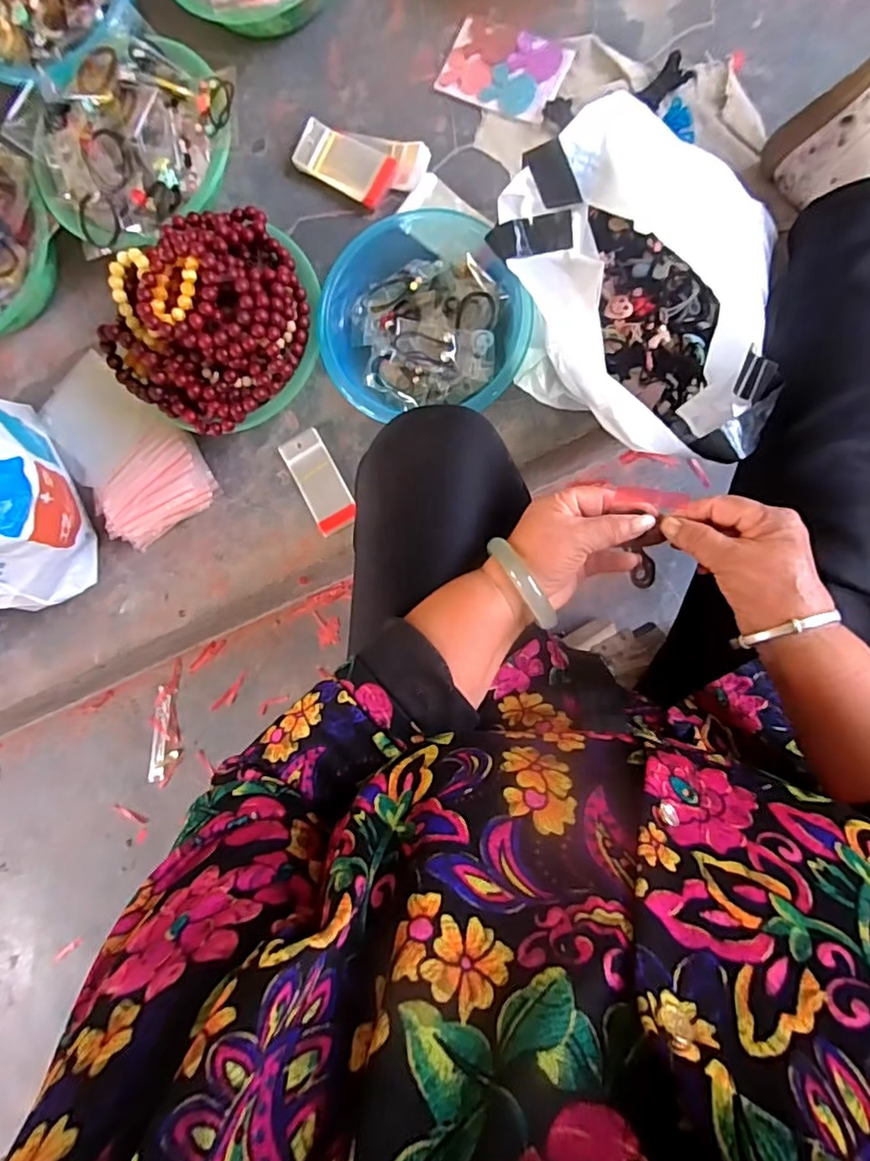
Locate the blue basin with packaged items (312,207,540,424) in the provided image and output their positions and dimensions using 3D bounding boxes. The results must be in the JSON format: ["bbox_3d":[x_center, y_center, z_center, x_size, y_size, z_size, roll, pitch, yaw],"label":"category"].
[{"bbox_3d":[-0.009,-0.301,0.638,0.215,0.069,0.232,-2,88,9],"label":"blue basin with packaged items"}]

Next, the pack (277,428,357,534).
[{"bbox_3d":[-0.138,-0.119,0.691,0.052,0.012,0.119,-27,95,2],"label":"pack"}]

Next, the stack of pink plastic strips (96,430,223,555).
[{"bbox_3d":[-0.335,-0.110,0.683,0.140,0.080,0.088,-30,84,7],"label":"stack of pink plastic strips"}]

